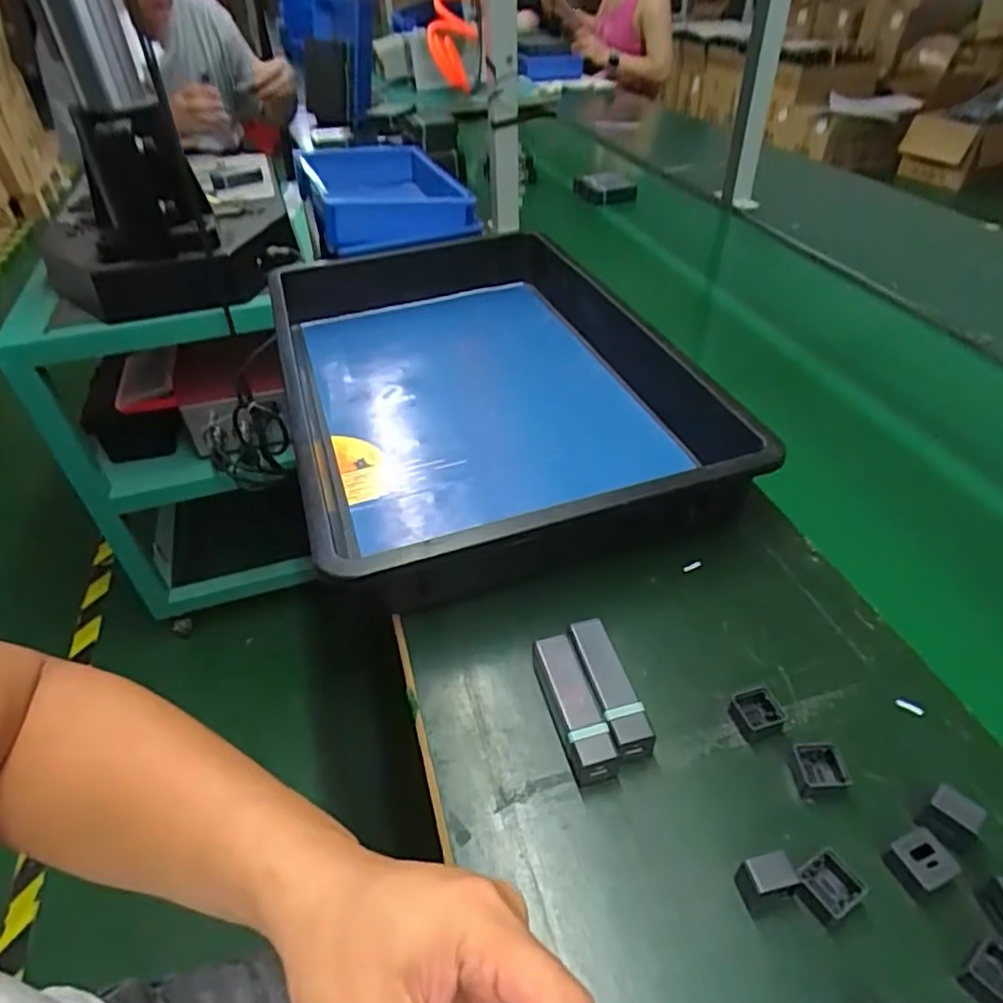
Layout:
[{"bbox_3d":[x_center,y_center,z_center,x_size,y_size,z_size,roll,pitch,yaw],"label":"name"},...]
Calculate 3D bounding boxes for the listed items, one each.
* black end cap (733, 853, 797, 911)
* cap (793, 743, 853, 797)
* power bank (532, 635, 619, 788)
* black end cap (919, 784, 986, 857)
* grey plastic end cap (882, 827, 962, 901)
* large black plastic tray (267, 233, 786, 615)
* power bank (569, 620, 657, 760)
[{"bbox_3d":[0.136,0.194,0.328,0.025,0.029,0.015,-7,43,-4],"label":"black end cap"},{"bbox_3d":[0.185,0.158,0.375,0.027,0.018,0.027,-2,43,2],"label":"cap"},{"bbox_3d":[0.043,0.129,0.405,0.027,0.026,0.091,-14,44,-11],"label":"power bank"},{"bbox_3d":[0.241,0.172,0.345,0.024,0.029,0.020,32,53,32],"label":"black end cap"},{"bbox_3d":[0.218,0.190,0.335,0.027,0.020,0.024,-18,45,-16],"label":"grey plastic end cap"},{"bbox_3d":[-0.030,-0.129,0.664,0.354,0.085,0.546,-14,42,-12],"label":"large black plastic tray"},{"bbox_3d":[0.068,0.121,0.413,0.025,0.029,0.089,-12,43,-10],"label":"power bank"}]

